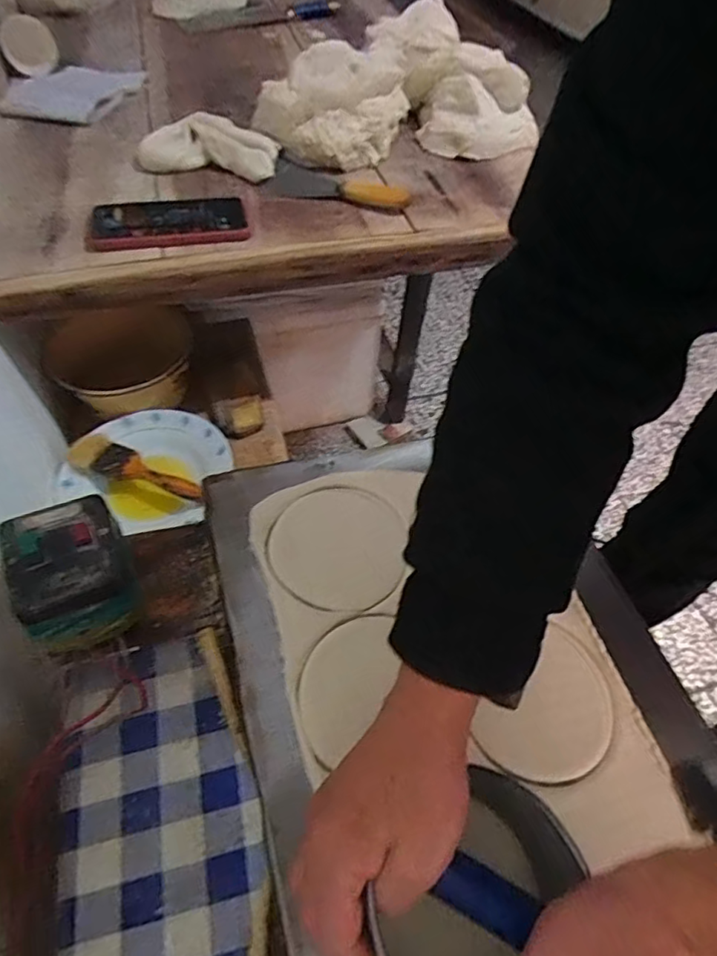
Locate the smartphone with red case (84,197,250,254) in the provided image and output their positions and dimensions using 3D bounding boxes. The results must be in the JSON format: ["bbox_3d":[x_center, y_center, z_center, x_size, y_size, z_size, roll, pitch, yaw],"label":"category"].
[{"bbox_3d":[-0.210,-0.282,0.624,0.167,0.012,0.096,-11,53,-11],"label":"smartphone with red case"}]

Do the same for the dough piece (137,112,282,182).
[{"bbox_3d":[-0.186,-0.408,0.699,0.169,0.047,0.049,1,52,-3],"label":"dough piece"}]

